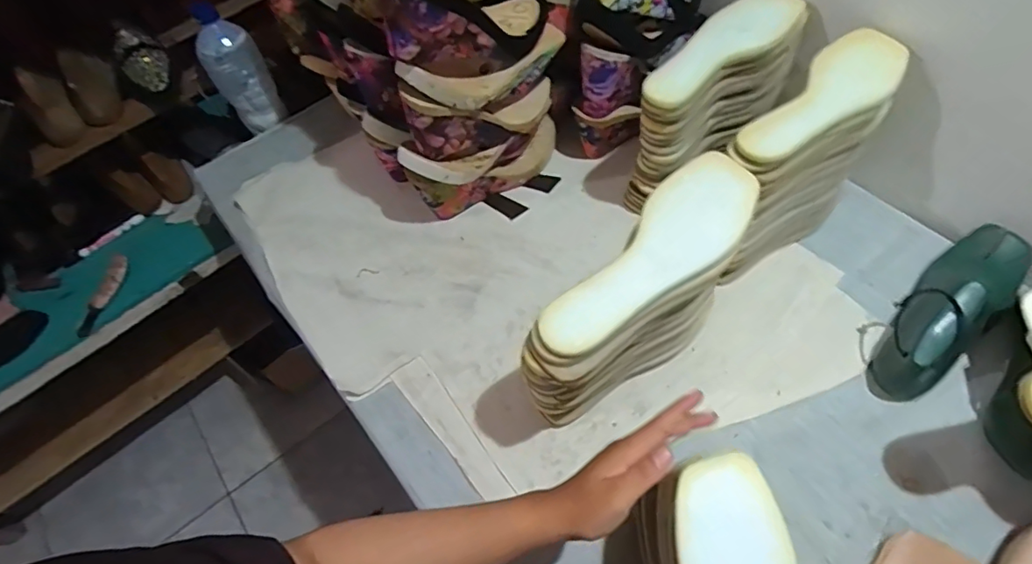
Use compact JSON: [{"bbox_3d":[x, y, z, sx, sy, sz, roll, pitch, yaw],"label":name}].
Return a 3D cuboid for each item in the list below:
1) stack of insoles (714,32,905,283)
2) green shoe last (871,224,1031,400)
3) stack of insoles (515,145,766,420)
[{"bbox_3d":[0.317,-0.131,0.632,0.238,0.208,0.095,-37,62,-17],"label":"stack of insoles"},{"bbox_3d":[0.478,0.025,0.595,0.238,0.087,0.077,-38,63,-18],"label":"green shoe last"},{"bbox_3d":[0.123,0.034,0.538,0.080,0.225,0.248,35,67,25],"label":"stack of insoles"}]

